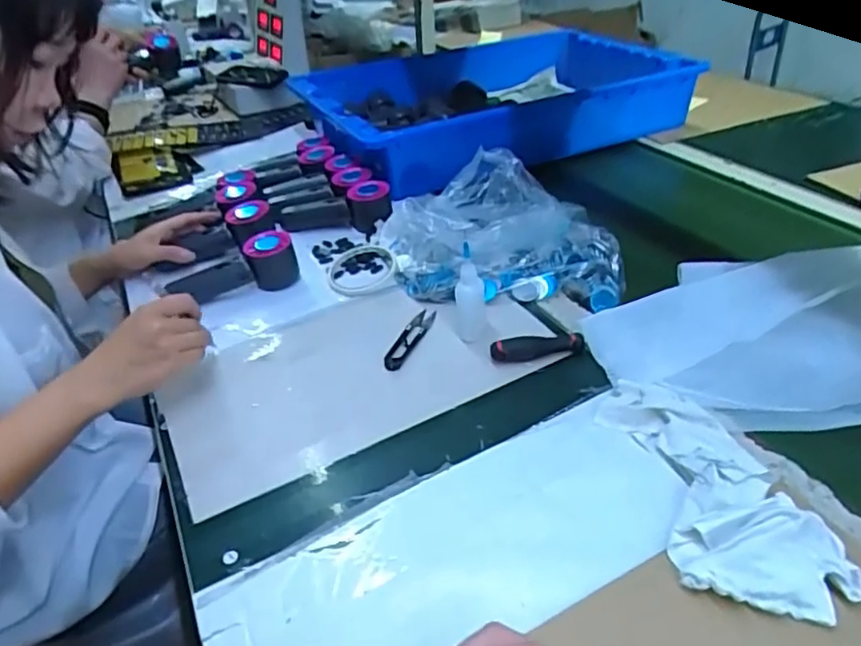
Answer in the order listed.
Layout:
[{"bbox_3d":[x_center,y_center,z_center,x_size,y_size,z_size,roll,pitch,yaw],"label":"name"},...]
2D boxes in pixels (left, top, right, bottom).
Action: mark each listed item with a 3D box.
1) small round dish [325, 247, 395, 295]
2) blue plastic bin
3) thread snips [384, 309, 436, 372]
[{"bbox_3d":[-0.085,-0.069,0.779,0.081,0.016,0.095,-6,35,-1],"label":"small round dish"},{"bbox_3d":[0.097,-0.421,1.155,0.640,0.107,0.442,-19,37,-17],"label":"blue plastic bin"},{"bbox_3d":[-0.023,0.014,0.659,0.021,0.013,0.100,11,39,23],"label":"thread snips"}]

